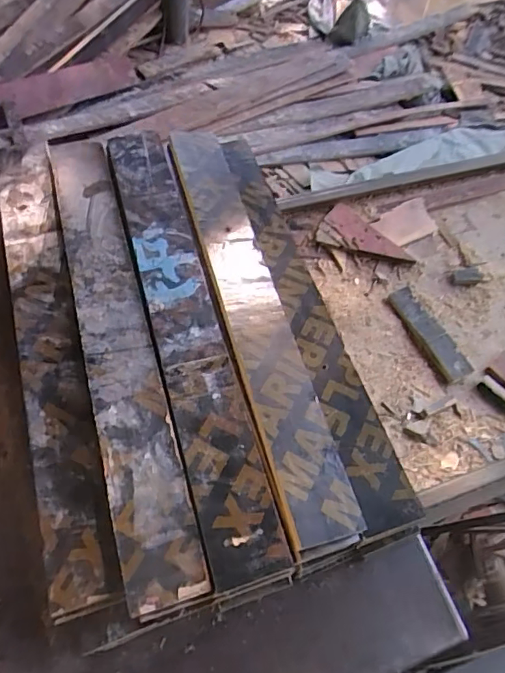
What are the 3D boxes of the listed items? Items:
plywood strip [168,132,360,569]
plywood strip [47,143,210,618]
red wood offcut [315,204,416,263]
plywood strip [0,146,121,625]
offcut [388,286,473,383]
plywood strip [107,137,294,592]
[{"bbox_3d":[-0.010,-0.037,0.543,0.073,0.016,0.494,-8,60,-18],"label":"plywood strip"},{"bbox_3d":[-0.138,-0.012,0.503,0.066,0.016,0.502,-13,60,-11],"label":"plywood strip"},{"bbox_3d":[0.180,-0.159,0.827,0.152,0.011,0.076,20,62,-6],"label":"red wood offcut"},{"bbox_3d":[-0.200,0.003,0.507,0.059,0.011,0.483,-14,60,-11],"label":"plywood strip"},{"bbox_3d":[0.254,-0.006,0.751,0.040,0.014,0.156,-22,62,-16],"label":"offcut"},{"bbox_3d":[-0.070,-0.021,0.509,0.063,0.013,0.489,-13,60,-11],"label":"plywood strip"}]

